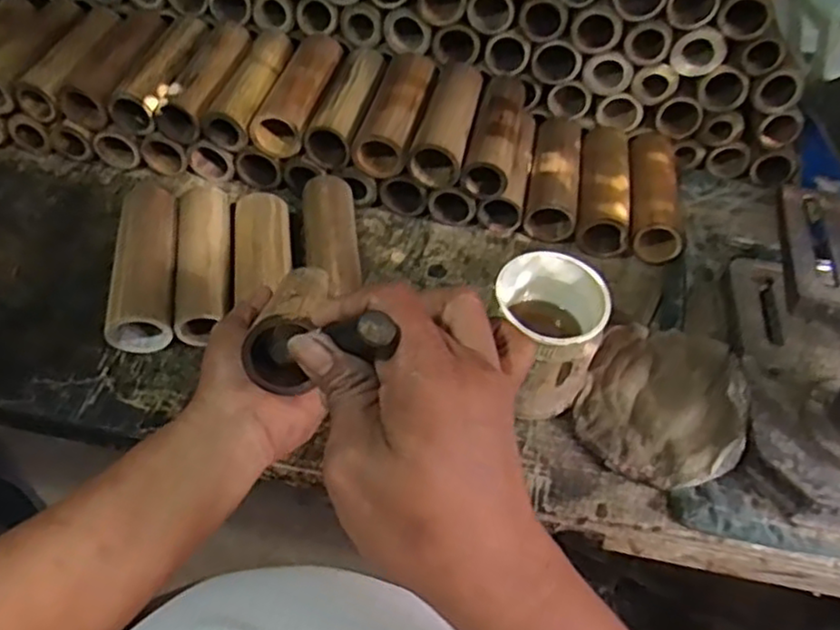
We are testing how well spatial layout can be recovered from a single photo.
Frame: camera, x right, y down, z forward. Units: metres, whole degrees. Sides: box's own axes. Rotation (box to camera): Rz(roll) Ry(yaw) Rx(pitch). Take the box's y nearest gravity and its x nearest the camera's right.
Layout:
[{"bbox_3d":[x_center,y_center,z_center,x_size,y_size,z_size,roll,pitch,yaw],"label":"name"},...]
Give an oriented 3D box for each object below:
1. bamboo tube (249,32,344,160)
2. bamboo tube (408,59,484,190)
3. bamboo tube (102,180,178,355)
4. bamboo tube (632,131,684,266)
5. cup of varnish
[{"bbox_3d":[-0.134,-0.261,0.791,0.062,0.056,0.180,12,51,8],"label":"bamboo tube"},{"bbox_3d":[0.034,-0.221,0.774,0.059,0.056,0.179,12,51,7],"label":"bamboo tube"},{"bbox_3d":[-0.270,-0.049,0.677,0.058,0.057,0.178,-5,51,-6],"label":"bamboo tube"},{"bbox_3d":[0.273,-0.143,0.782,0.065,0.058,0.183,10,51,6],"label":"bamboo tube"},{"bbox_3d":[0.110,0.019,0.599,0.092,0.110,0.098,1,51,-1],"label":"cup of varnish"}]

